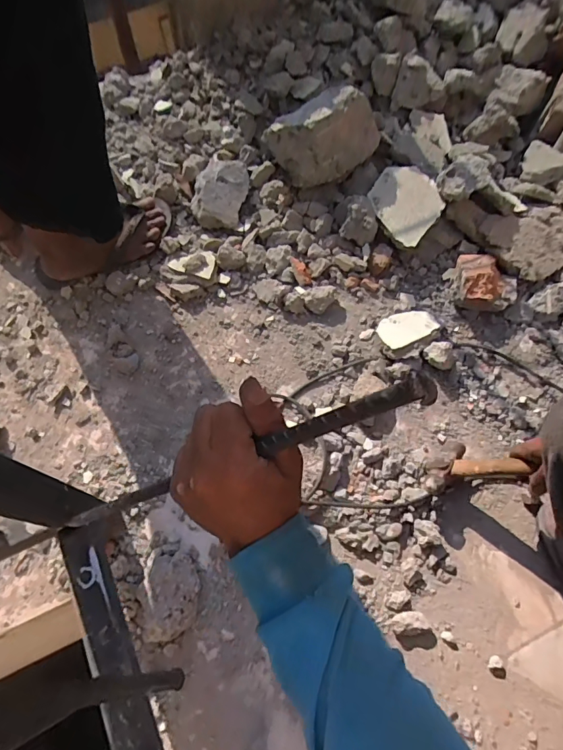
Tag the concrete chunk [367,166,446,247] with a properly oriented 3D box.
[{"bbox_3d":[0.227,-0.316,0.846,0.131,0.040,0.144,0,66,0],"label":"concrete chunk"}]

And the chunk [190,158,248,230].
[{"bbox_3d":[-0.116,-0.353,0.868,0.098,0.051,0.128,8,66,4],"label":"chunk"}]

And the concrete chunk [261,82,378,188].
[{"bbox_3d":[0.081,-0.438,0.820,0.194,0.099,0.107,-22,67,-10],"label":"concrete chunk"}]

